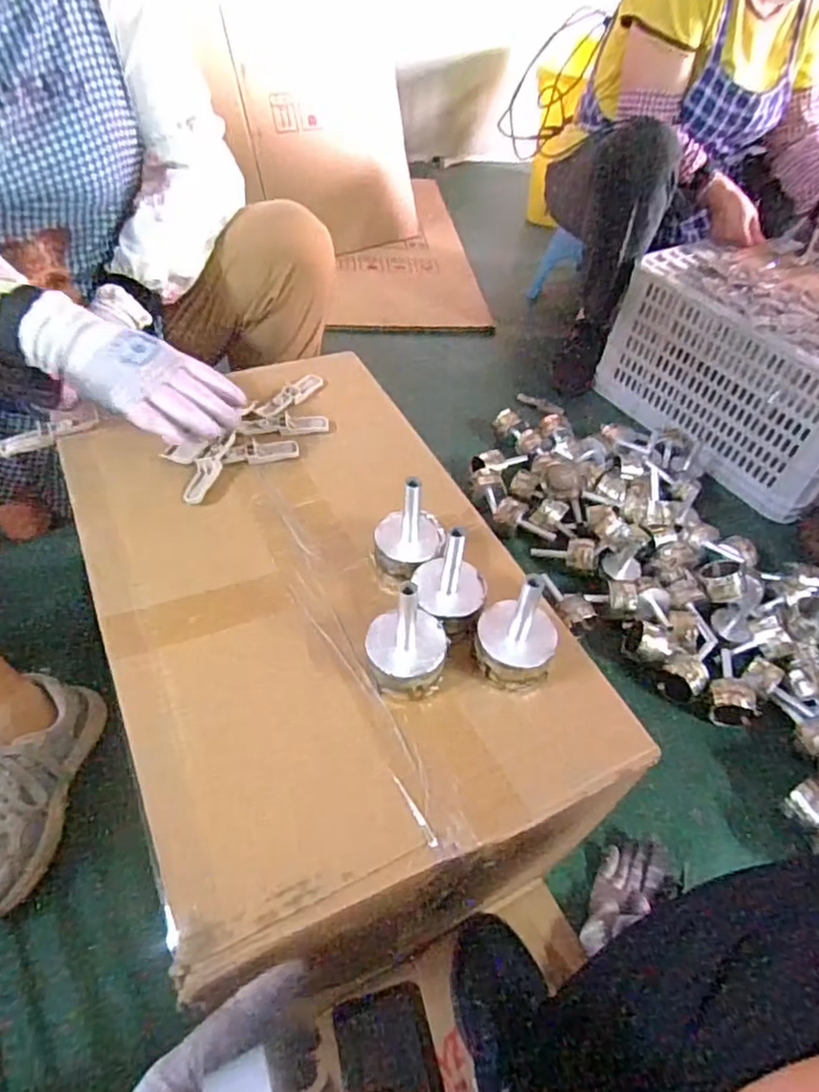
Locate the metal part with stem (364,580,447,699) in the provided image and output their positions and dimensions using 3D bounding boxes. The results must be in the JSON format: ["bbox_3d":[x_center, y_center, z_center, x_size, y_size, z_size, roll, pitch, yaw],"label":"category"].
[{"bbox_3d":[-0.001,0.070,0.473,0.061,0.094,0.054,0,48,-7],"label":"metal part with stem"}]

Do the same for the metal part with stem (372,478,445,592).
[{"bbox_3d":[0.001,-0.008,0.546,0.059,0.098,0.059,2,48,-5],"label":"metal part with stem"}]

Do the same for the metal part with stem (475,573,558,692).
[{"bbox_3d":[0.084,0.066,0.486,0.061,0.091,0.051,19,49,10],"label":"metal part with stem"}]

